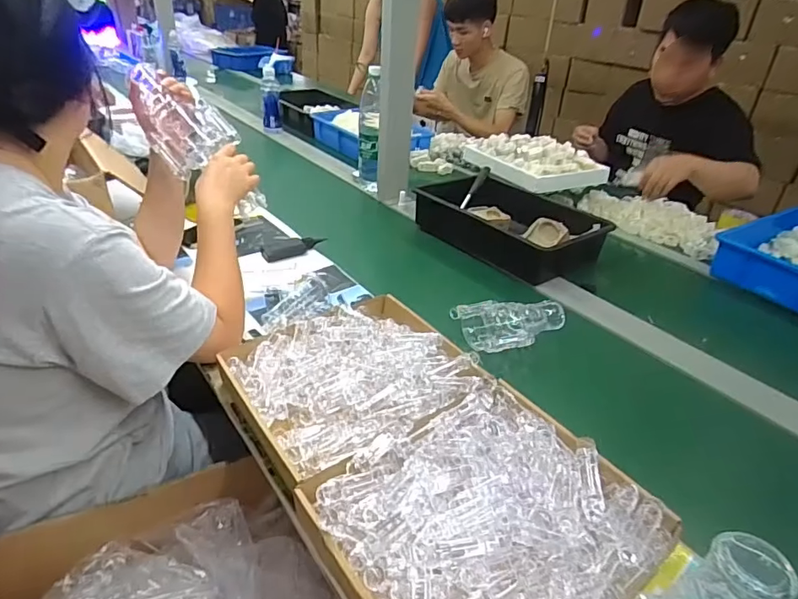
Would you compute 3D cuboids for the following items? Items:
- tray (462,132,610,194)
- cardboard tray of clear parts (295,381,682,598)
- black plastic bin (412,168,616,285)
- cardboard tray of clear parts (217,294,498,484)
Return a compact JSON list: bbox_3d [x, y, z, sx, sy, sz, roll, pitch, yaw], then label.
[{"bbox_3d":[0.366,-0.396,1.424,0.257,0.093,0.350,-11,36,-22],"label":"tray"},{"bbox_3d":[0.092,0.231,0.535,0.310,0.077,0.269,-18,39,-30],"label":"cardboard tray of clear parts"},{"bbox_3d":[0.256,-0.187,1.206,0.272,0.093,0.425,-21,40,-33],"label":"black plastic bin"},{"bbox_3d":[-0.066,0.102,0.724,0.306,0.061,0.304,-17,38,-29],"label":"cardboard tray of clear parts"}]

